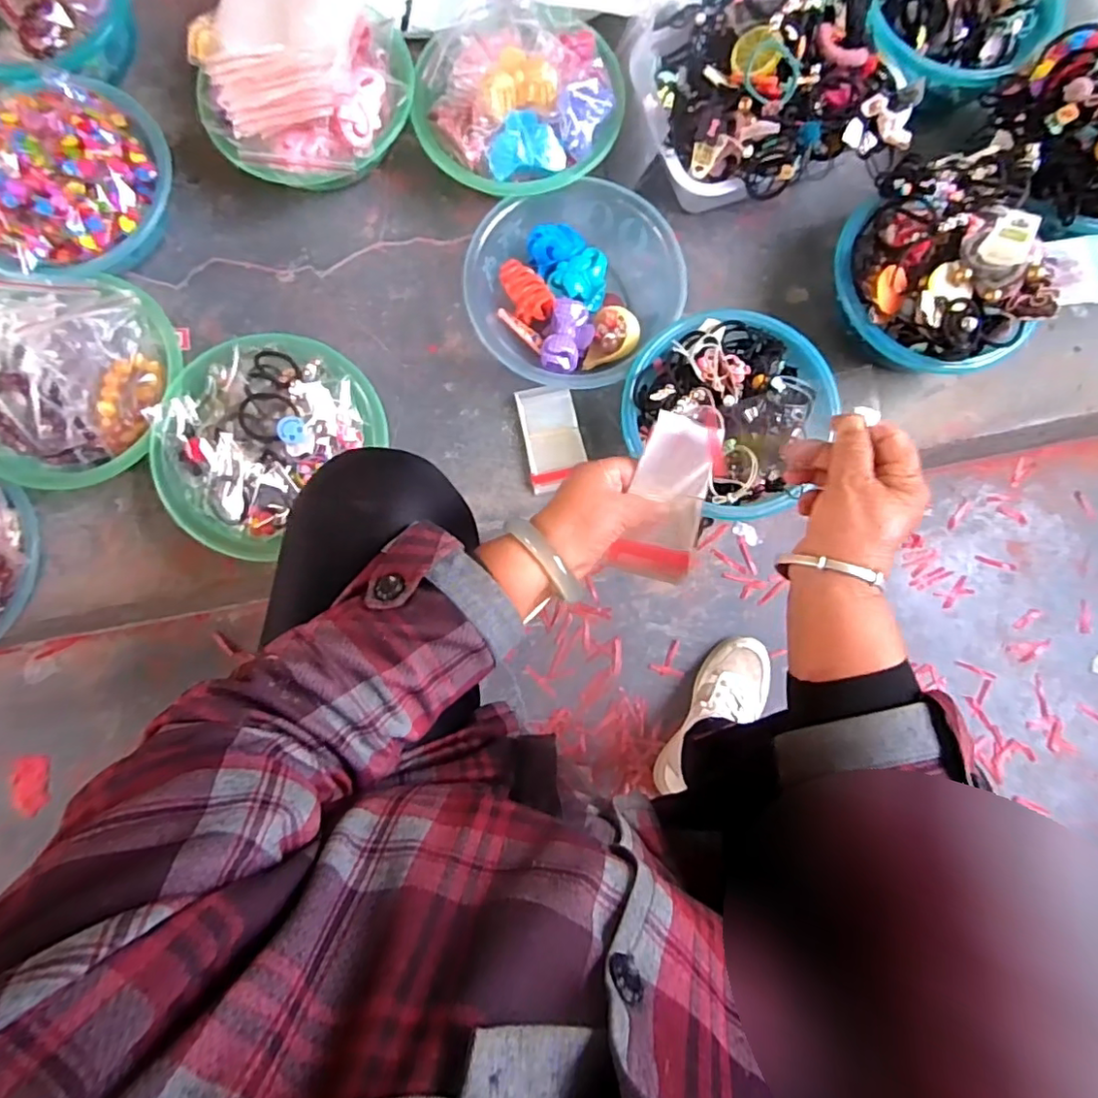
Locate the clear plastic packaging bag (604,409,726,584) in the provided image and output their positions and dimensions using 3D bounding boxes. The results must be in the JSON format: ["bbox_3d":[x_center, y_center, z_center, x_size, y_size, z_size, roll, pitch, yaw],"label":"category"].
[{"bbox_3d":[0.093,-0.041,0.434,0.062,0.018,0.127,18,87,-11],"label":"clear plastic packaging bag"}]

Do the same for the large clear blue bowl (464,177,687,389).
[{"bbox_3d":[0.022,-0.298,0.671,0.223,0.095,0.213,0,83,0],"label":"large clear blue bowl"}]

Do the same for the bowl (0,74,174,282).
[{"bbox_3d":[-0.539,-0.406,0.646,0.206,0.090,0.238,36,84,4],"label":"bowl"}]

